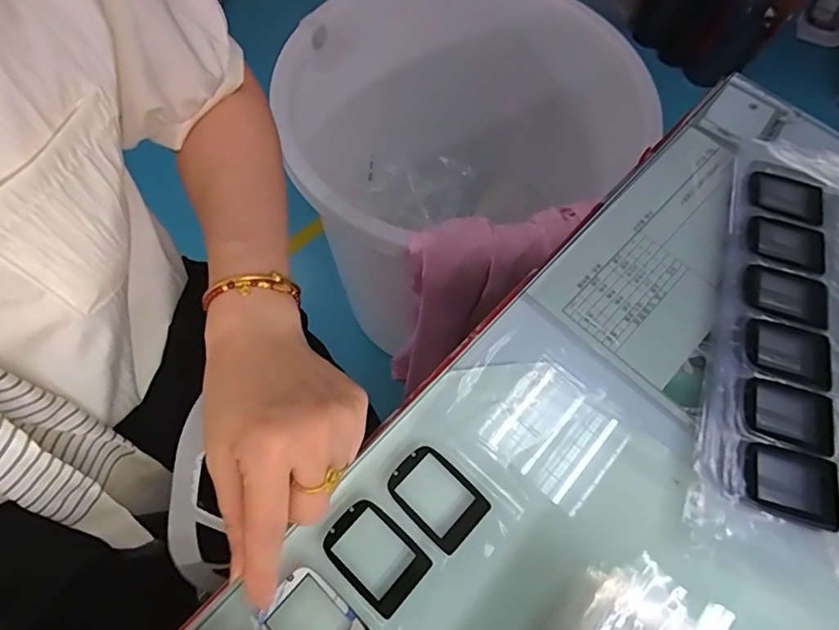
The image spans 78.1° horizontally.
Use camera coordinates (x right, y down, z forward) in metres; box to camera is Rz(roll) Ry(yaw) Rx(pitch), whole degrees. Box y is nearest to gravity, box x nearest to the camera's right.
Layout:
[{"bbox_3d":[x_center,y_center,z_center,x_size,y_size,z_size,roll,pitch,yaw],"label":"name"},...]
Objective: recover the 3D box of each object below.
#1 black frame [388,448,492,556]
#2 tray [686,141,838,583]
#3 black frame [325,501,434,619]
[{"bbox_3d":[0.009,0.099,0.282,0.051,0.004,0.036,41,69,15],"label":"black frame"},{"bbox_3d":[0.232,-0.001,0.334,0.075,0.014,0.284,19,65,5],"label":"tray"},{"bbox_3d":[-0.023,0.124,0.267,0.051,0.004,0.036,40,69,14],"label":"black frame"}]

